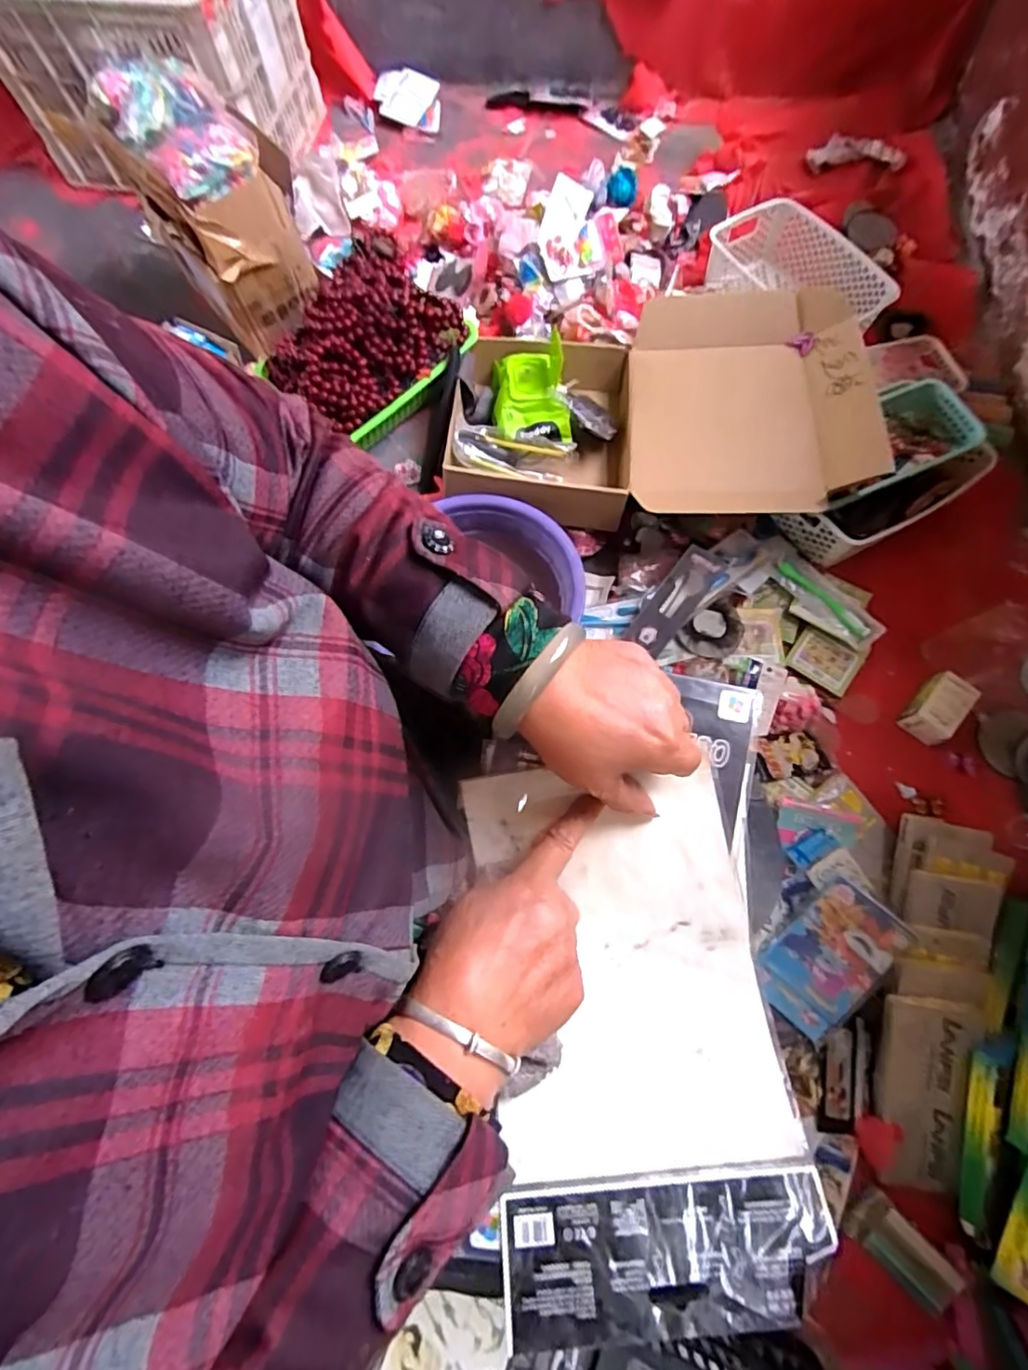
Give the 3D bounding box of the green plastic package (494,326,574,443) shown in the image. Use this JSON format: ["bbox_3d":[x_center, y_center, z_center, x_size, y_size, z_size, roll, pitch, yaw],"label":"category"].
[{"bbox_3d":[0.026,-0.467,0.938,0.116,0.046,0.201,-3,71,1],"label":"green plastic package"}]

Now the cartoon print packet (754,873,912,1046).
[{"bbox_3d":[0.363,0.313,0.675,0.102,0.013,0.165,44,99,22],"label":"cartoon print packet"}]

